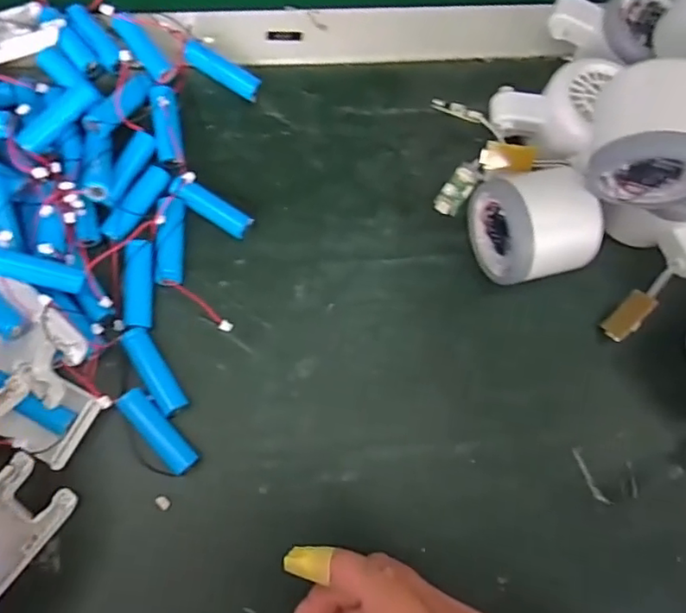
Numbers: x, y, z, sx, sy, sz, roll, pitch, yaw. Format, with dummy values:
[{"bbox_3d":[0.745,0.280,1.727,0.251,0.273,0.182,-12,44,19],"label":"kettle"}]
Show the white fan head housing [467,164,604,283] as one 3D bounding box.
[{"bbox_3d":[0.108,-0.046,0.330,0.055,0.058,0.061,-15,76,-8],"label":"white fan head housing"}]

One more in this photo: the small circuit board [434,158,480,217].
[{"bbox_3d":[0.071,-0.073,0.357,0.015,0.004,0.036,35,108,8],"label":"small circuit board"}]

